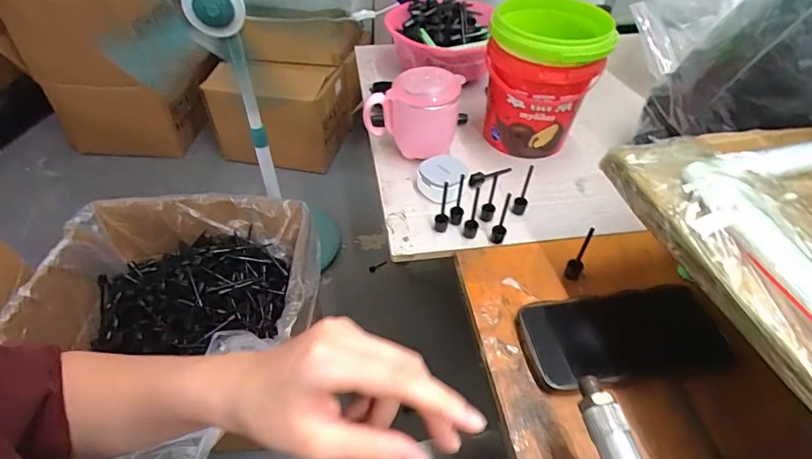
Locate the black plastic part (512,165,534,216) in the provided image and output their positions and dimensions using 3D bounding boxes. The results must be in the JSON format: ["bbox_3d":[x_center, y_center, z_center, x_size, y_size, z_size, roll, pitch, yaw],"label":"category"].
[{"bbox_3d":[0.128,-0.042,0.473,0.015,0.058,0.017,16,48,13],"label":"black plastic part"}]

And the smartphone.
[{"bbox_3d":[0.180,0.089,0.371,0.159,0.012,0.080,-9,48,0],"label":"smartphone"}]

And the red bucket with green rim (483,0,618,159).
[{"bbox_3d":[0.160,-0.180,0.537,0.123,0.154,0.119,1,46,-1],"label":"red bucket with green rim"}]

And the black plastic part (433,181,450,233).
[{"bbox_3d":[0.038,-0.021,0.451,0.016,0.058,0.013,9,46,6],"label":"black plastic part"}]

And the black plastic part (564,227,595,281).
[{"bbox_3d":[0.161,0.023,0.403,0.014,0.063,0.010,24,50,20],"label":"black plastic part"}]

